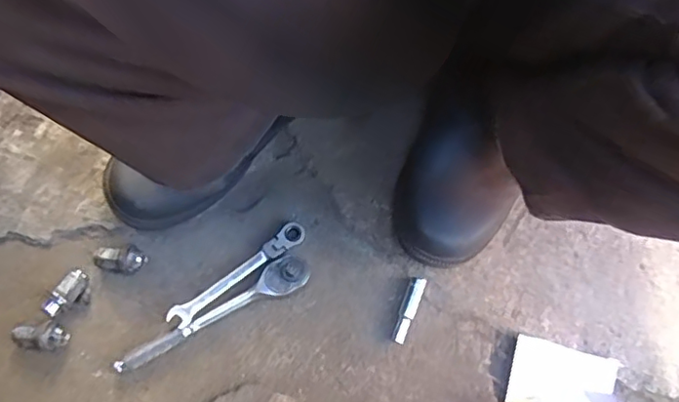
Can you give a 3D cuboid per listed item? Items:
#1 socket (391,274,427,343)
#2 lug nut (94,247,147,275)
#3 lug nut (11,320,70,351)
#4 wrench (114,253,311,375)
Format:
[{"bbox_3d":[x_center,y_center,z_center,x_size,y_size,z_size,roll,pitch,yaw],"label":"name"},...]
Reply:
[{"bbox_3d":[0.066,0.104,0.566,0.015,0.015,0.065,21,74,5],"label":"socket"},{"bbox_3d":[-0.208,0.056,0.561,0.047,0.025,0.024,9,73,1],"label":"lug nut"},{"bbox_3d":[-0.275,0.124,0.542,0.046,0.027,0.025,4,73,0],"label":"lug nut"},{"bbox_3d":[-0.120,0.104,0.561,0.193,0.017,0.034,-25,75,-8],"label":"wrench"}]

